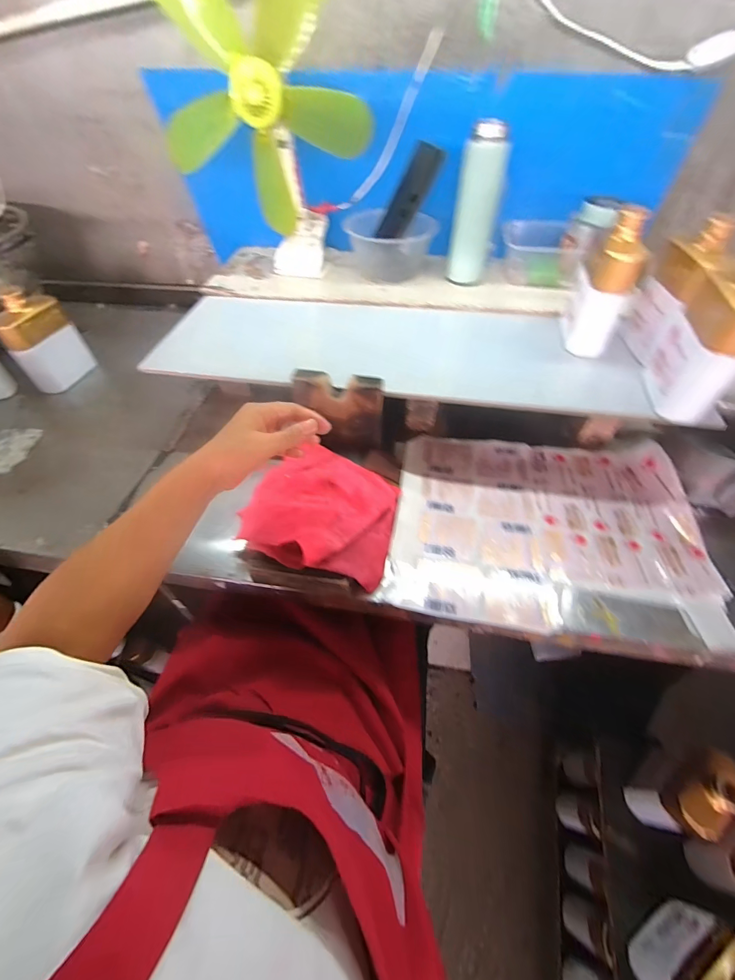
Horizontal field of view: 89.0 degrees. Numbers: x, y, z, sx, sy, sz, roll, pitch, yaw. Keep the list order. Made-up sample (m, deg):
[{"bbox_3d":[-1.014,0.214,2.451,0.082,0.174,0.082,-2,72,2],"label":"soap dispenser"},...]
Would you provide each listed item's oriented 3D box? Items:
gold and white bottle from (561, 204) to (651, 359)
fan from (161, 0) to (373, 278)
[{"bbox_3d":[0.334,-0.293,0.529,0.054,0.169,0.109,5,52,4],"label":"gold and white bottle"},{"bbox_3d":[-0.146,-0.536,0.575,0.280,0.352,0.092,0,55,0],"label":"fan"}]

